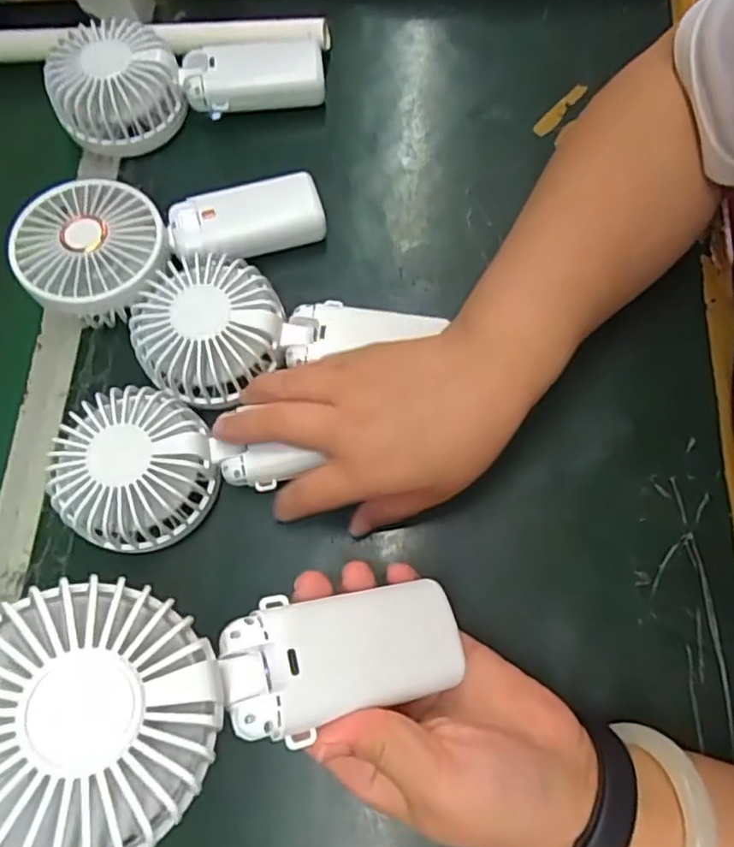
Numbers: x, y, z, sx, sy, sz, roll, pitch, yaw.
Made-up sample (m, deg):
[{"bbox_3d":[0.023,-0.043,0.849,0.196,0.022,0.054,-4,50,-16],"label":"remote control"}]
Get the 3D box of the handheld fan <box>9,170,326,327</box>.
[{"bbox_3d":[-0.117,-0.115,0.400,0.182,0.057,0.086,-16,73,0],"label":"handheld fan"}]

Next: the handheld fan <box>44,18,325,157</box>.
[{"bbox_3d":[-0.124,-0.246,0.442,0.180,0.051,0.089,-15,73,0],"label":"handheld fan"}]

